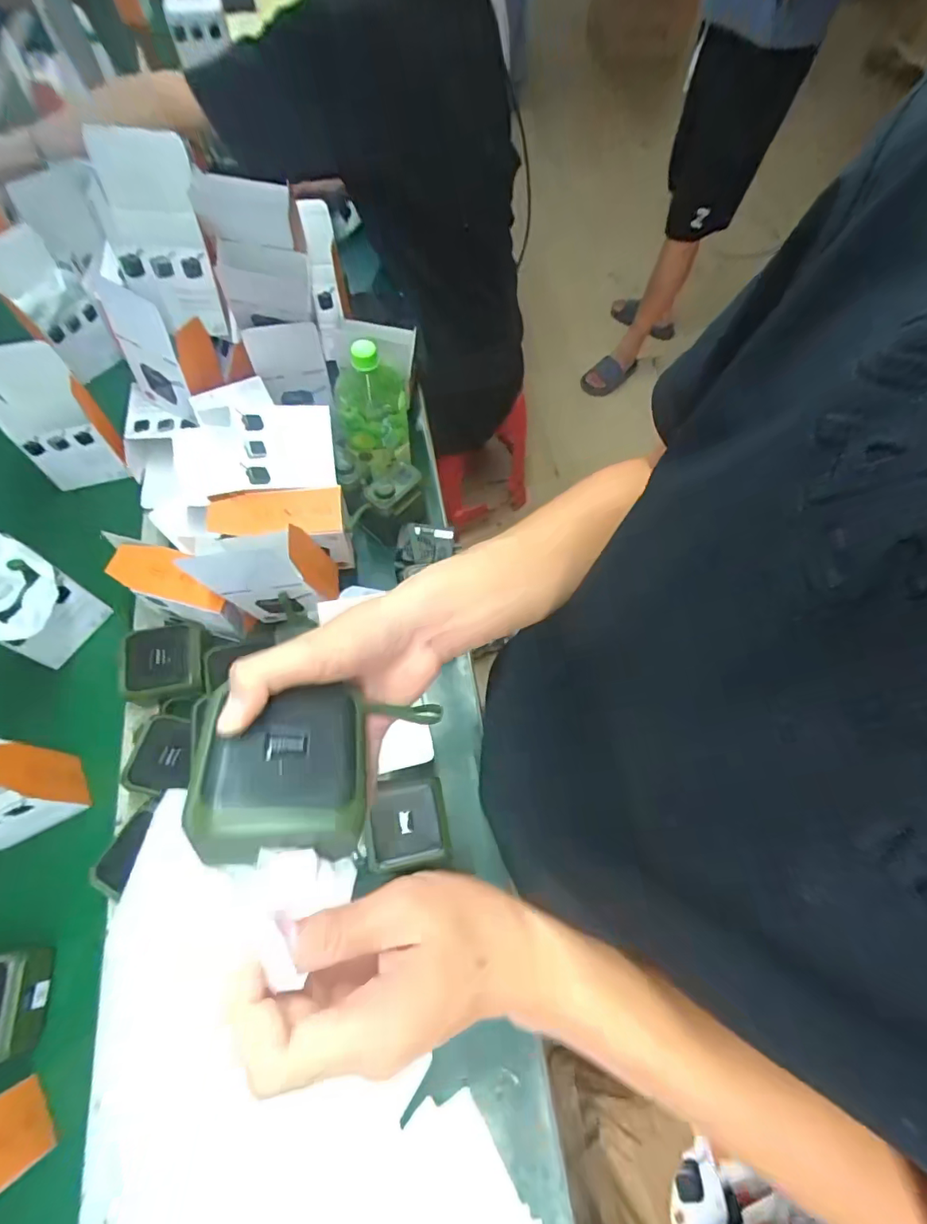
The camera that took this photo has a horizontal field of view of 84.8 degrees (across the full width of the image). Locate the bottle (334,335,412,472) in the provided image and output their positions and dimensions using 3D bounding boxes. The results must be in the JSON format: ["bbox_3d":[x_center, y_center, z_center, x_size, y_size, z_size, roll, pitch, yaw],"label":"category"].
[{"bbox_3d":[-0.120,-0.274,0.663,0.086,0.157,0.088,-9,67,-6],"label":"bottle"}]

